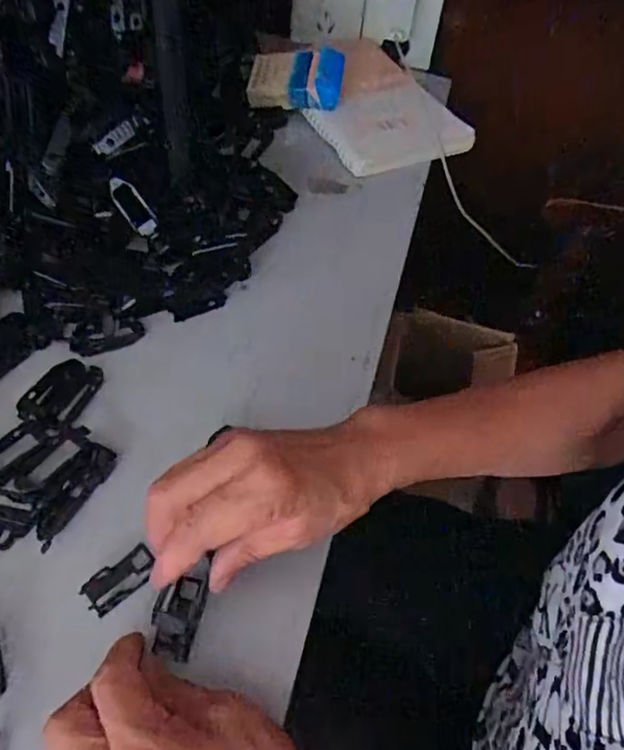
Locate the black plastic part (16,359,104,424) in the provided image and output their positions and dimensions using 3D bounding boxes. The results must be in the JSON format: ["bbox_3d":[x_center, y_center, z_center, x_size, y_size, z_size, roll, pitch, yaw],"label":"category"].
[{"bbox_3d":[-0.164,0.010,0.377,0.038,0.006,0.052,16,54,10],"label":"black plastic part"}]

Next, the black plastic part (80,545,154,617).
[{"bbox_3d":[-0.106,0.113,0.319,0.039,0.011,0.019,-36,62,-25],"label":"black plastic part"}]

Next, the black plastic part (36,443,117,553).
[{"bbox_3d":[-0.142,0.070,0.342,0.019,0.009,0.065,22,55,15],"label":"black plastic part"}]

